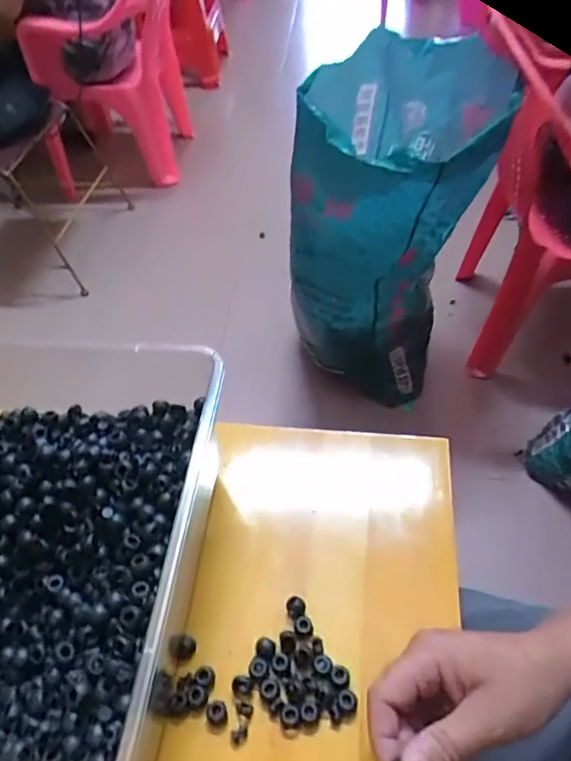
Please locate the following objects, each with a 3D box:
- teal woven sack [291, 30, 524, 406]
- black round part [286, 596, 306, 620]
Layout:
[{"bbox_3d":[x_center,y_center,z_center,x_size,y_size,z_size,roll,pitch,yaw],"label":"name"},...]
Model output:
[{"bbox_3d":[0.208,-0.262,1.052,0.284,0.601,0.334,17,53,18],"label":"teal woven sack"},{"bbox_3d":[0.008,0.181,0.455,0.015,0.010,0.015,-2,50,3],"label":"black round part"}]

